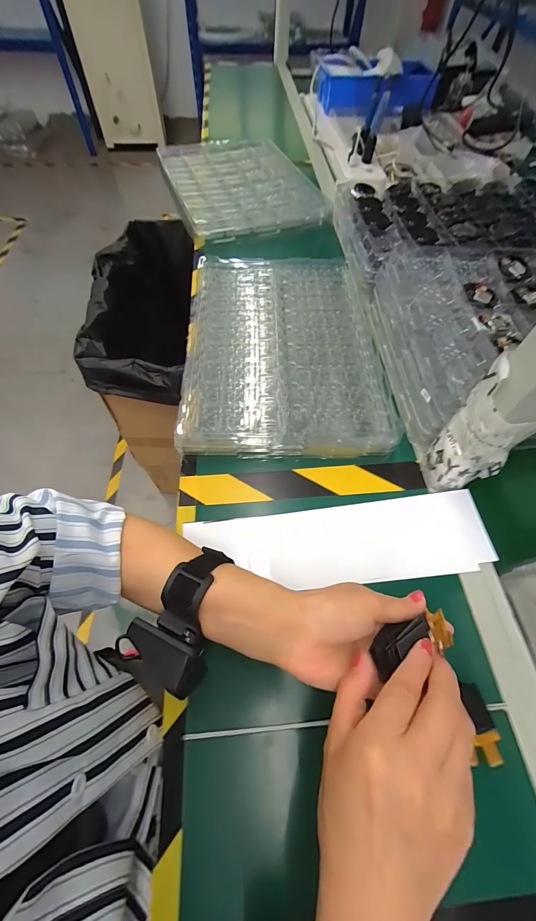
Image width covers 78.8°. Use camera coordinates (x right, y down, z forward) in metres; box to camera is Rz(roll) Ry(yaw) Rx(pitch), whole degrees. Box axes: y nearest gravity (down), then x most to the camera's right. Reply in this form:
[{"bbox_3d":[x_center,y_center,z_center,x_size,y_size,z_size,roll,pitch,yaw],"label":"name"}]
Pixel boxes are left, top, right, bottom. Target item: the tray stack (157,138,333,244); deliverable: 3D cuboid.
[{"bbox_3d":[-0.082,-0.657,0.755,0.299,0.031,0.484,-20,62,-9],"label":"tray stack"}]

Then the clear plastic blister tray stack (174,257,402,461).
[{"bbox_3d":[0.018,-0.173,0.474,0.256,0.045,0.371,-1,60,-2],"label":"clear plastic blister tray stack"}]

